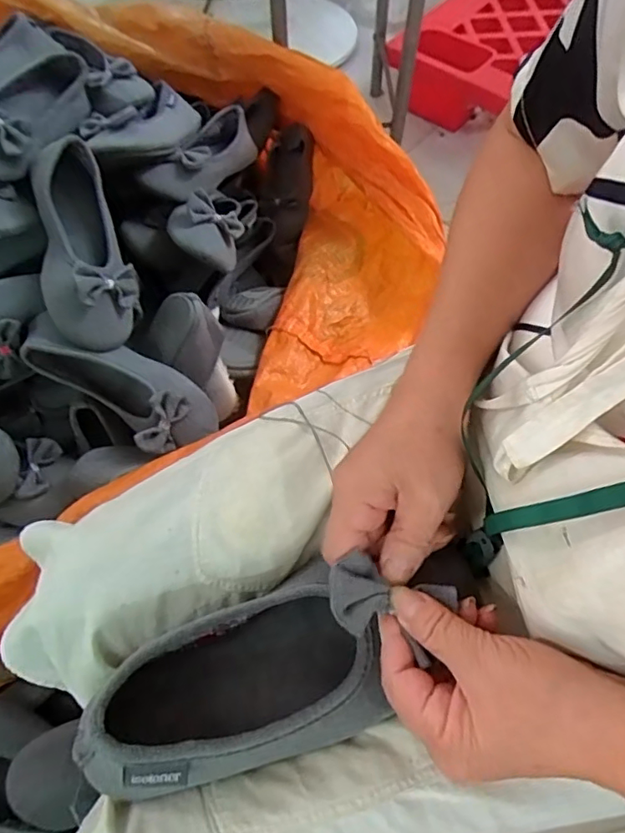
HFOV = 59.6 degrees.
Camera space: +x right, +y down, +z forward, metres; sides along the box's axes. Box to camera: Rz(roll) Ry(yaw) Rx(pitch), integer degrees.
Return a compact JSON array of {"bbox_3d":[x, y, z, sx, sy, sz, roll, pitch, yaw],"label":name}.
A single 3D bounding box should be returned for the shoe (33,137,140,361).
[{"bbox_3d":[-0.261,-0.195,0.617,0.096,0.071,0.239,-13,77,-7],"label":"shoe"}]

